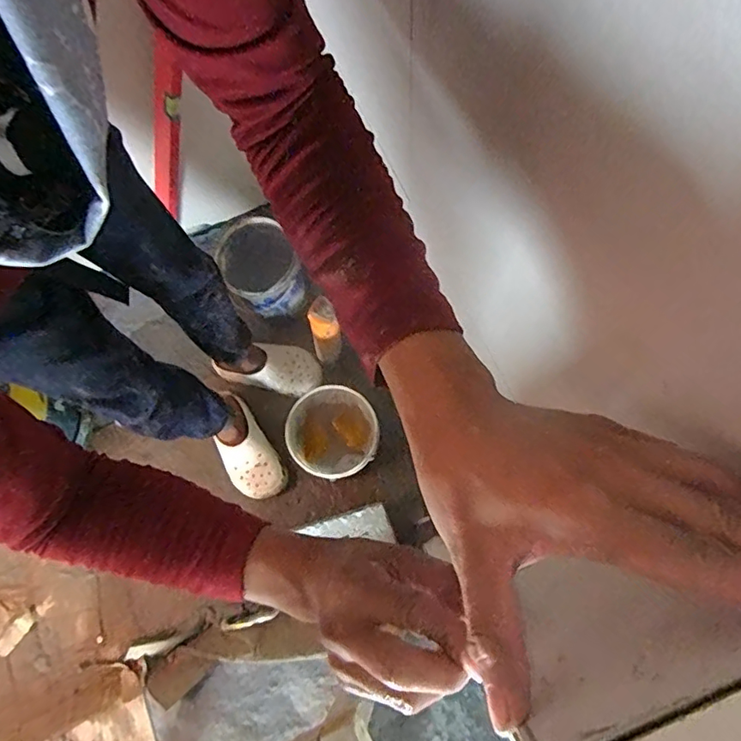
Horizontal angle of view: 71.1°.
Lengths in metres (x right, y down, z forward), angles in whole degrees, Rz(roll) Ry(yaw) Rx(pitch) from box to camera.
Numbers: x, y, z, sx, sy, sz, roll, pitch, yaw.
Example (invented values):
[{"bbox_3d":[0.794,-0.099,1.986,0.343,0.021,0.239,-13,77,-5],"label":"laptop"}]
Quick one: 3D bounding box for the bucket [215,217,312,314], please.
[{"bbox_3d":[-0.230,-0.217,1.101,0.158,0.125,0.178,-35,76,-5],"label":"bucket"}]

